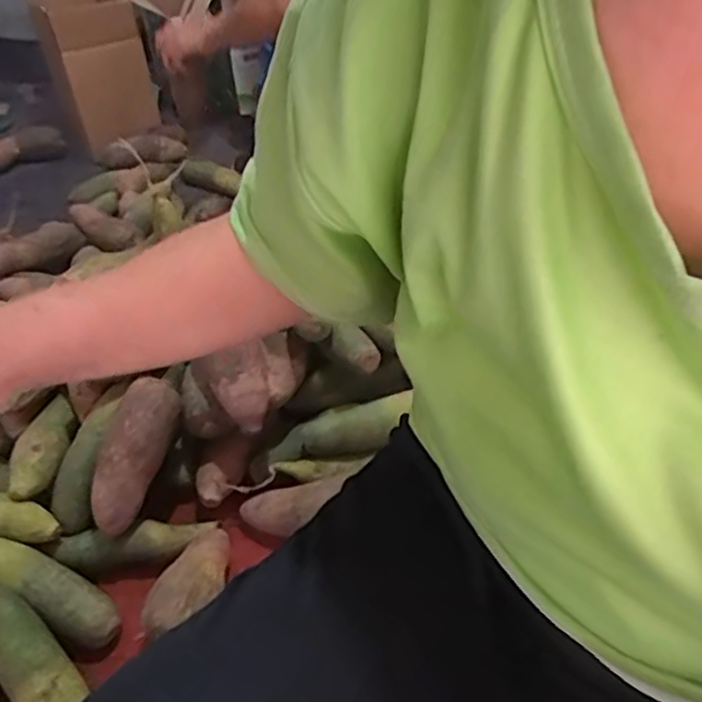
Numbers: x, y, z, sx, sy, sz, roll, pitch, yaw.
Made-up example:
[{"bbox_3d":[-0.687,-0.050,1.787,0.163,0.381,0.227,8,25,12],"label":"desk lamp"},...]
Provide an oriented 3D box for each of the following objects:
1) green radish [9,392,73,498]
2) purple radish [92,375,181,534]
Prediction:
[{"bbox_3d":[-0.366,0.118,0.797,0.046,0.047,0.120,10,66,15],"label":"green radish"},{"bbox_3d":[-0.254,0.117,0.775,0.062,0.055,0.179,11,74,16],"label":"purple radish"}]

